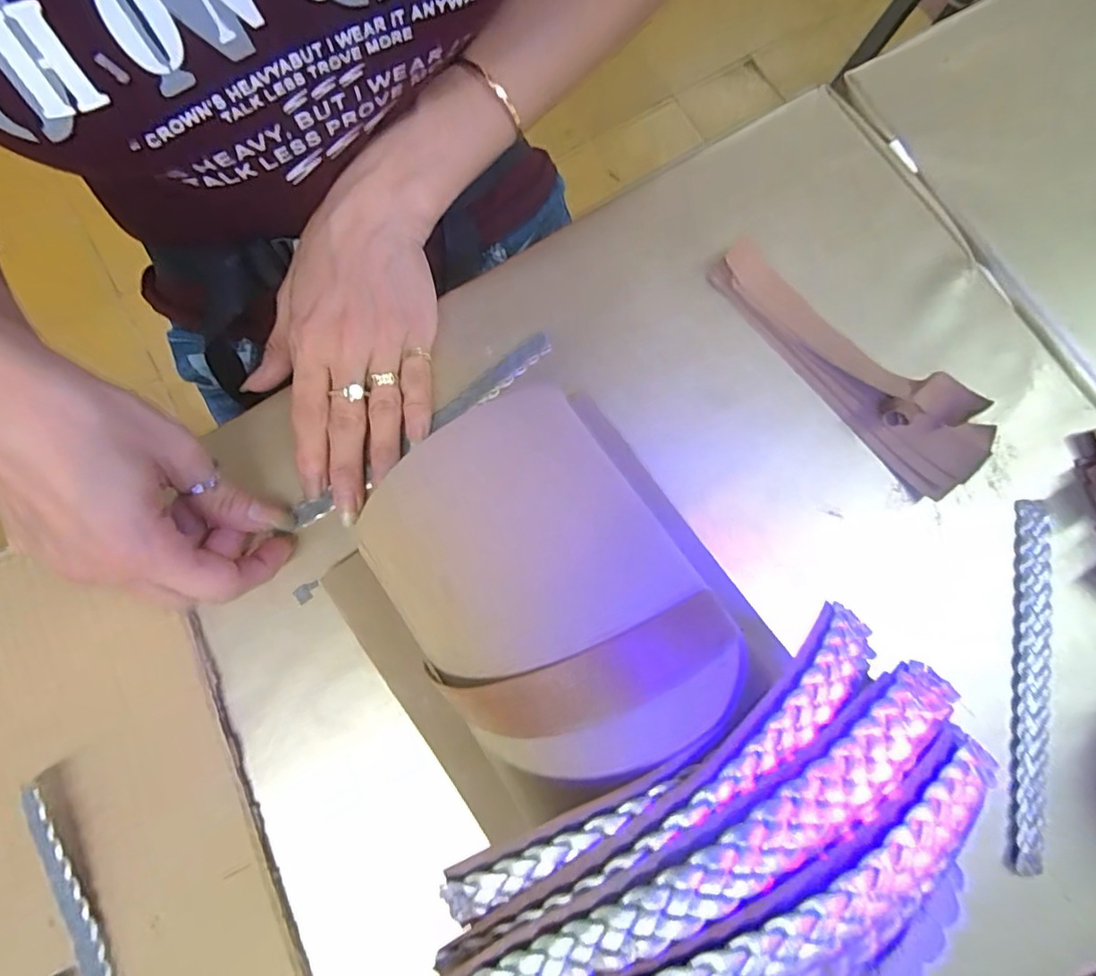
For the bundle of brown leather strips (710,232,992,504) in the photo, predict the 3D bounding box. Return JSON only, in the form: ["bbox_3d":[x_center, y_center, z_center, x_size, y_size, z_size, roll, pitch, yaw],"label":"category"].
[{"bbox_3d":[0.153,-0.069,0.281,0.046,0.019,0.162,-40,82,-7],"label":"bundle of brown leather strips"}]

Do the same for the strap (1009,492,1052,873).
[{"bbox_3d":[0.227,0.089,0.257,0.015,0.007,0.165,11,80,2],"label":"strap"}]

